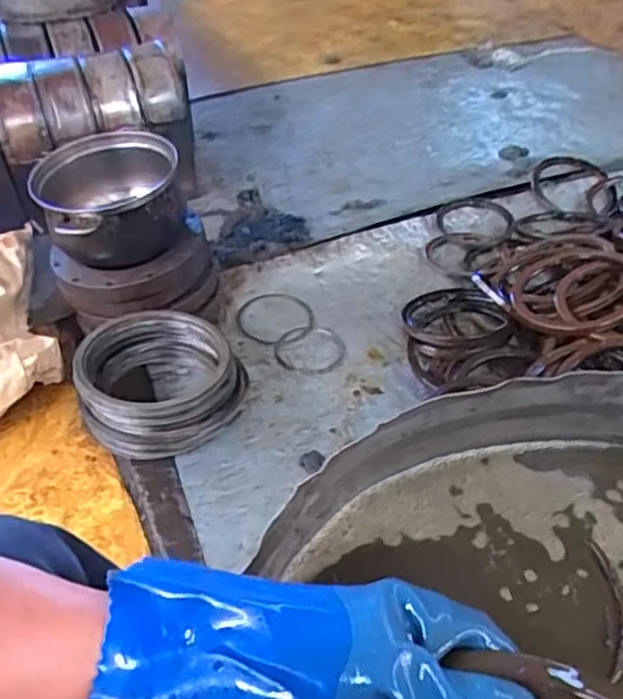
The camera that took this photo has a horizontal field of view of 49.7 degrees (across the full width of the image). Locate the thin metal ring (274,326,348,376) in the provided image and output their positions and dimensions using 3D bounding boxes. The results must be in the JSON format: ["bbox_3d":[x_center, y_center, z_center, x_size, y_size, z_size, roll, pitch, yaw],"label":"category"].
[{"bbox_3d":[0.001,-0.001,1.091,0.111,0.009,0.115,-2,43,1],"label":"thin metal ring"}]

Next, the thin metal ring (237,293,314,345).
[{"bbox_3d":[-0.059,-0.052,1.136,0.131,0.011,0.128,-2,43,1],"label":"thin metal ring"}]

